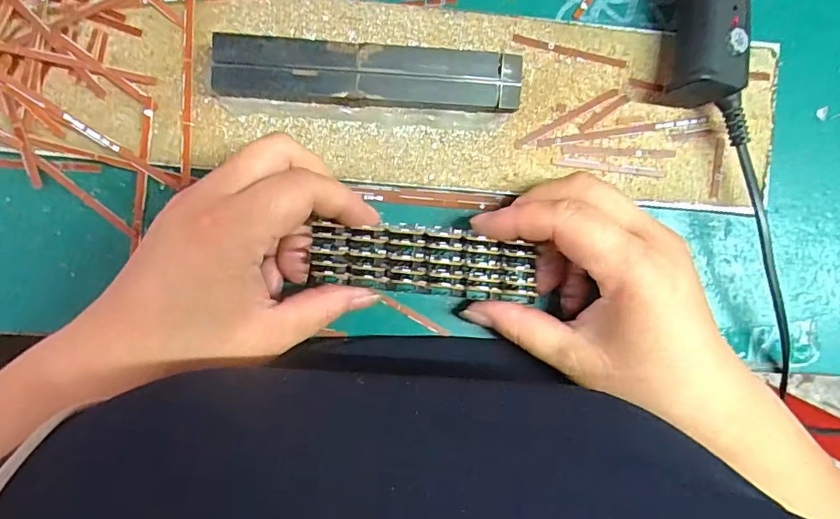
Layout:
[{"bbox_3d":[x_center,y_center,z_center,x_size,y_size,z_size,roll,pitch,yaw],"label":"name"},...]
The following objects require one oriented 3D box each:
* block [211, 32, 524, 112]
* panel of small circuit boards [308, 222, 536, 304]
[{"bbox_3d":[-0.023,-0.085,0.242,0.137,0.020,0.027,2,89,-4],"label":"block"},{"bbox_3d":[0.003,-0.001,0.243,0.106,0.020,0.028,10,94,-3],"label":"panel of small circuit boards"}]

